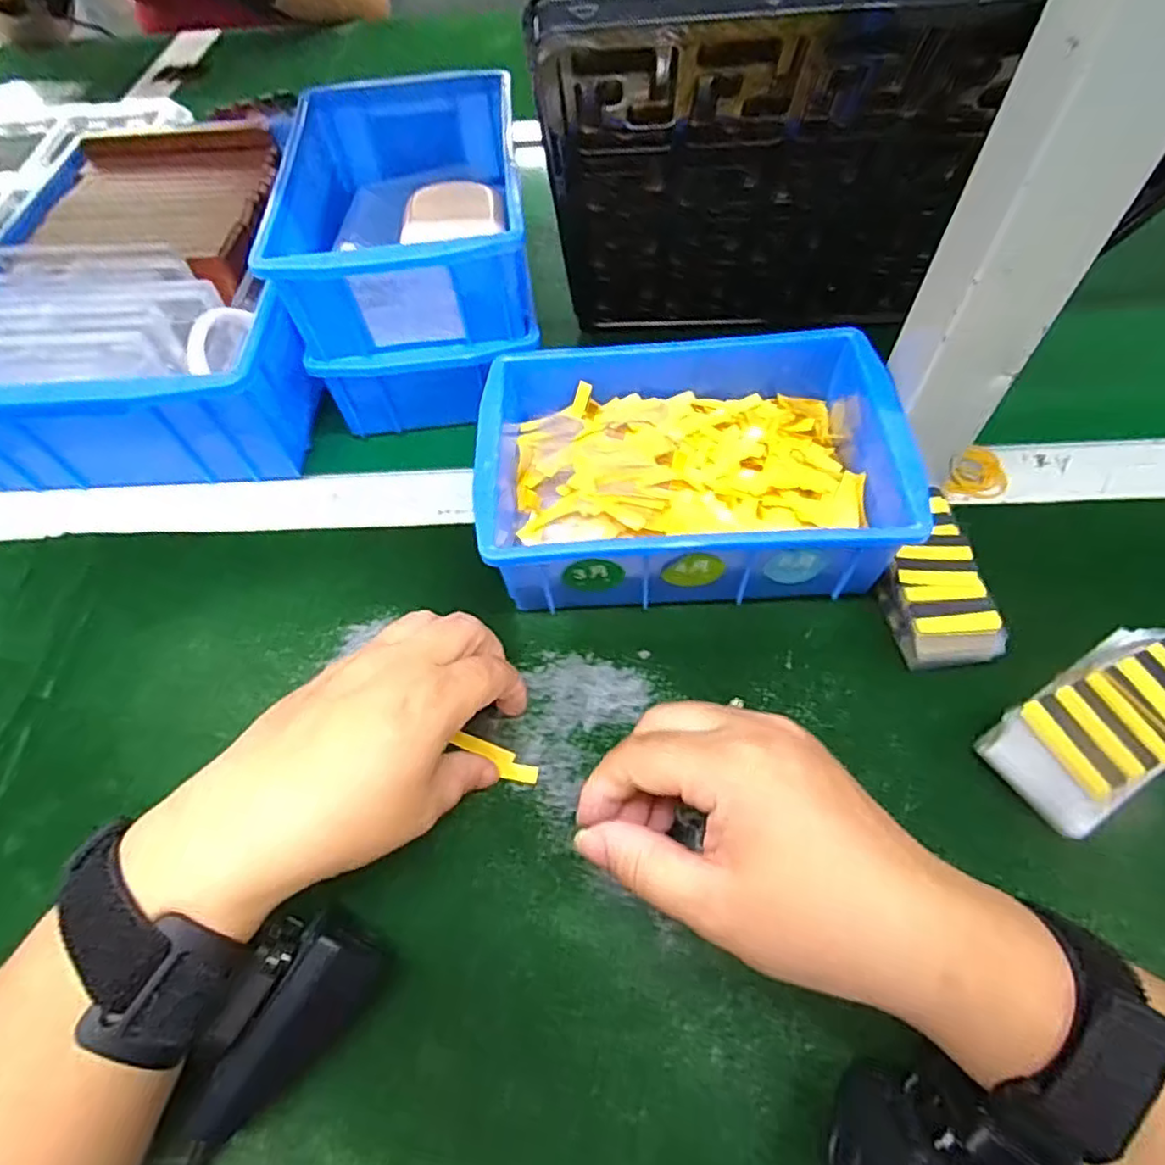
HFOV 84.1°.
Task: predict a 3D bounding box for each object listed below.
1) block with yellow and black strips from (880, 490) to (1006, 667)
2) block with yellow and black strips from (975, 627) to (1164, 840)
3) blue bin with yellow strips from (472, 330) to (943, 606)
[{"bbox_3d":[0.168,-0.002,0.315,0.042,0.023,0.085,-5,58,0],"label":"block with yellow and black strips"},{"bbox_3d":[0.223,0.060,0.274,0.103,0.025,0.050,-29,61,-14],"label":"block with yellow and black strips"},{"bbox_3d":[0.052,-0.058,0.335,0.199,0.066,0.137,-3,58,2],"label":"blue bin with yellow strips"}]

